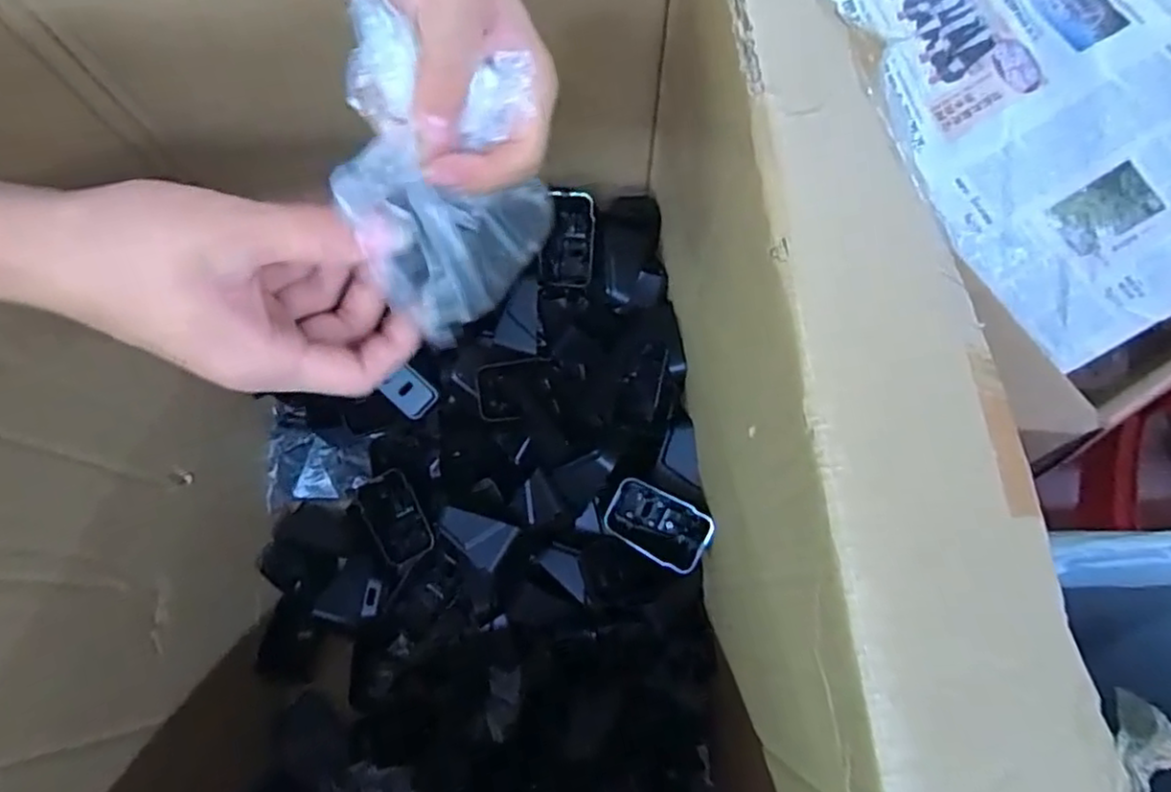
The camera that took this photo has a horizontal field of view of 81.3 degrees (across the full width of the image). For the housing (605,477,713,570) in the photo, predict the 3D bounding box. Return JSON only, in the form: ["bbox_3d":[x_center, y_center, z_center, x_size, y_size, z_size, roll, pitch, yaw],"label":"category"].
[{"bbox_3d":[0.050,0.090,0.479,0.069,0.032,0.044,29,75,10],"label":"housing"}]

